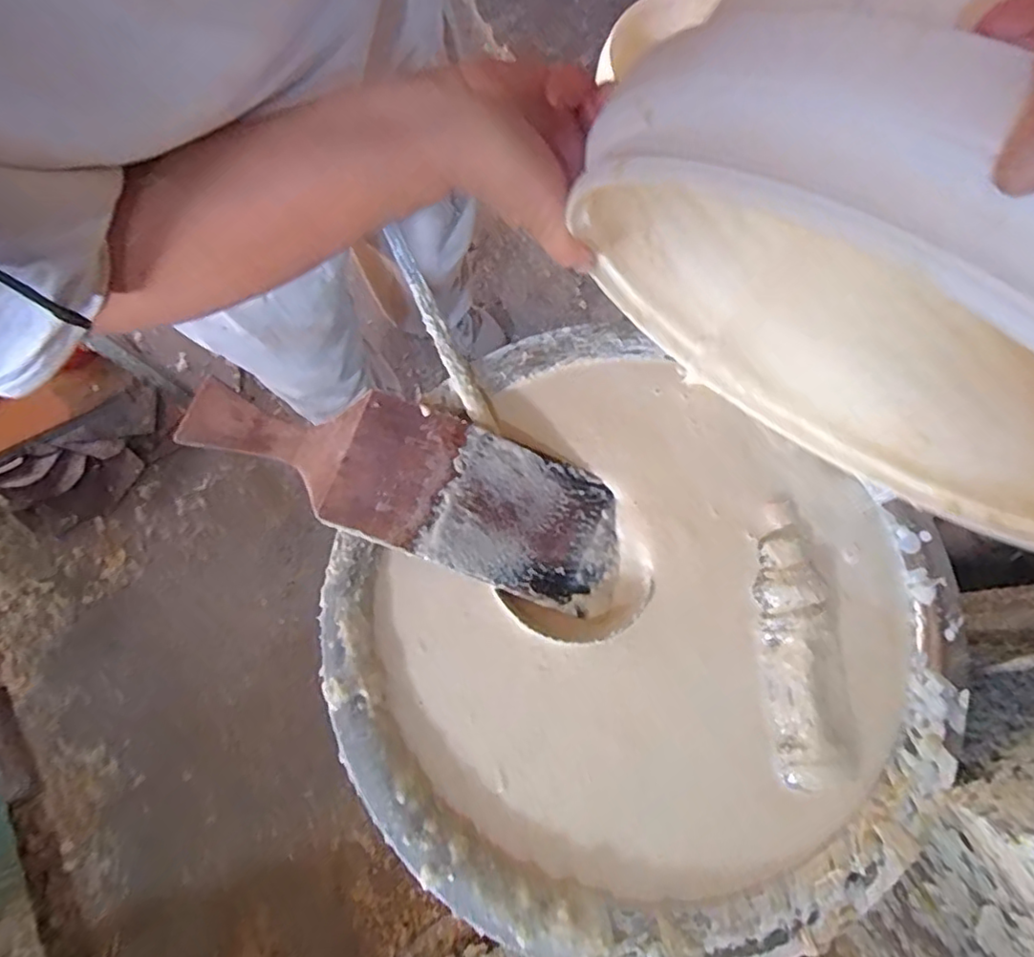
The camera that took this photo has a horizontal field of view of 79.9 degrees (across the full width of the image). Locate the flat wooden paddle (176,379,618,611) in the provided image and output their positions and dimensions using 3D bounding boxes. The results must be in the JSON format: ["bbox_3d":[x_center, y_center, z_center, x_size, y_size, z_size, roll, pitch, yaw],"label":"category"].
[{"bbox_3d":[-0.082,-0.002,0.450,0.329,0.028,0.102,21,75,5],"label":"flat wooden paddle"}]

